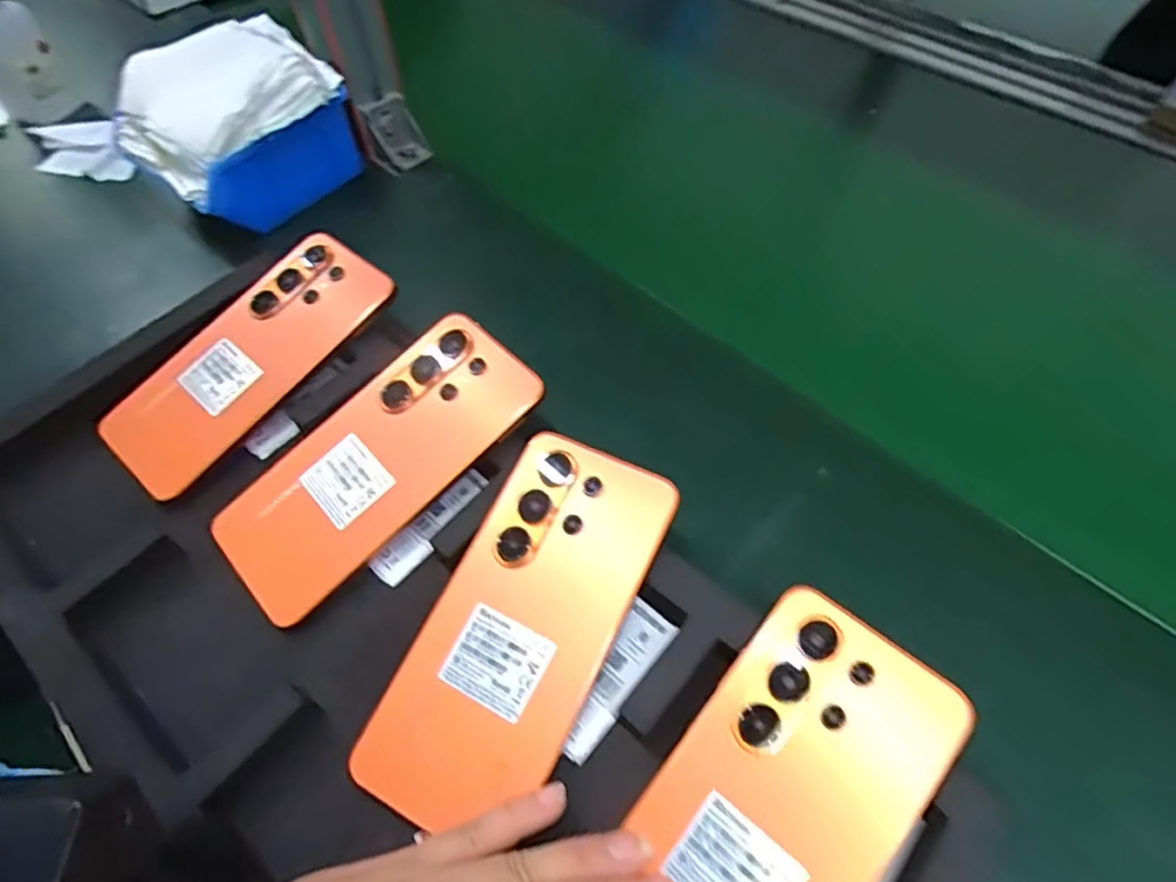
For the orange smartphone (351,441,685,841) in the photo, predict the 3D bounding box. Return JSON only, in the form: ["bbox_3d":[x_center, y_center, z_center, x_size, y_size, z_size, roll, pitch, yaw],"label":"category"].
[{"bbox_3d":[-0.029,0.078,0.282,0.079,0.005,0.168,27,73,18],"label":"orange smartphone"}]

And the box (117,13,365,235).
[{"bbox_3d":[-0.251,-0.226,0.466,0.137,0.085,0.125,-38,63,-22],"label":"box"}]

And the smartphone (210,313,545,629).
[{"bbox_3d":[-0.105,0.008,0.331,0.167,0.010,0.075,-44,65,-10],"label":"smartphone"}]

